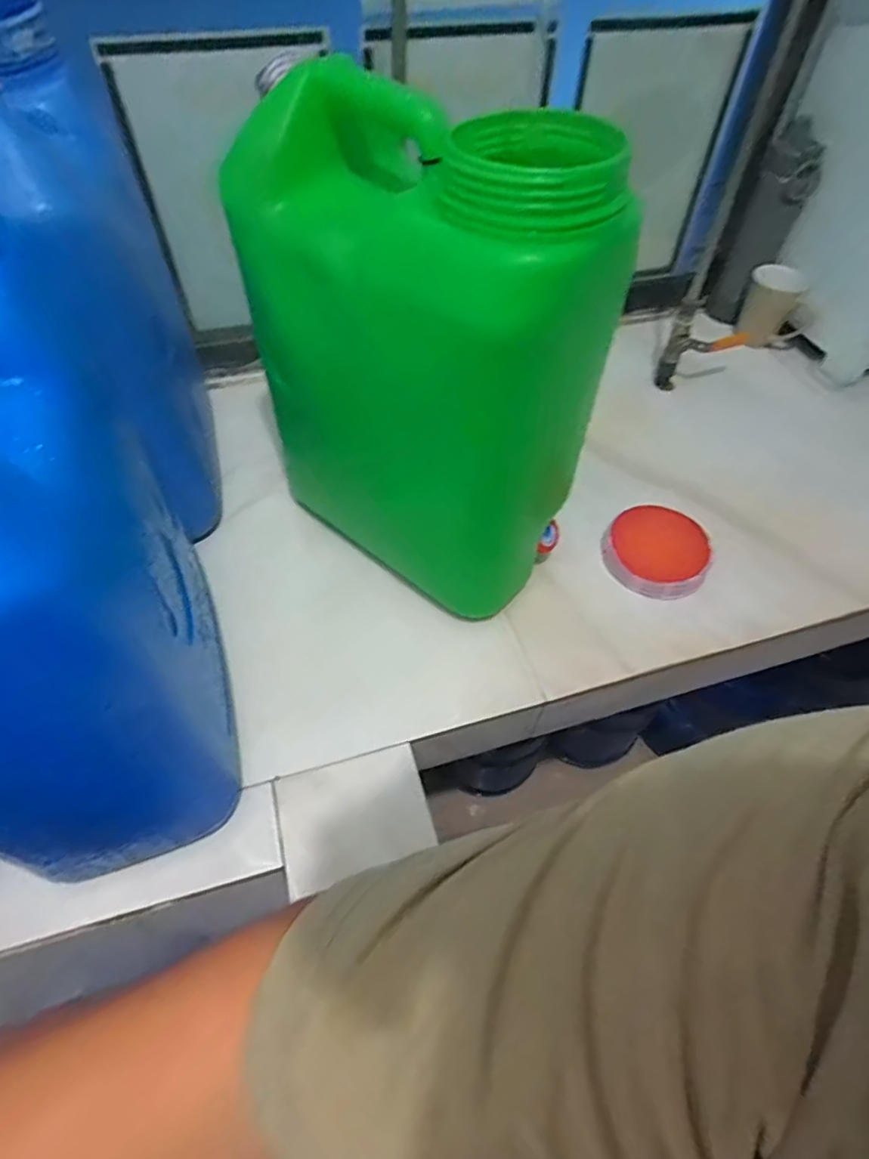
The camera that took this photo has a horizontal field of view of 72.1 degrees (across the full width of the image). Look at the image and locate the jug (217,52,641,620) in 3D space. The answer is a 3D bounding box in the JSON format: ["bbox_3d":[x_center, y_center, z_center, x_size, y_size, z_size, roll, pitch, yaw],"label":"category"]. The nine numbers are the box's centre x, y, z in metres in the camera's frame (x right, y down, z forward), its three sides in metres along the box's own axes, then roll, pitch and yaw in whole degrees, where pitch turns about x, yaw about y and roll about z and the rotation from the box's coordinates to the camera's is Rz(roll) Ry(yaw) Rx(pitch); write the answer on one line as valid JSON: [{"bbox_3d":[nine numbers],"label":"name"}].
[{"bbox_3d":[-0.016,-0.173,0.533,0.284,0.392,0.141,37,59,22],"label":"jug"}]

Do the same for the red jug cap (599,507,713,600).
[{"bbox_3d":[0.257,-0.032,0.696,0.115,0.033,0.111,2,53,-2],"label":"red jug cap"}]

